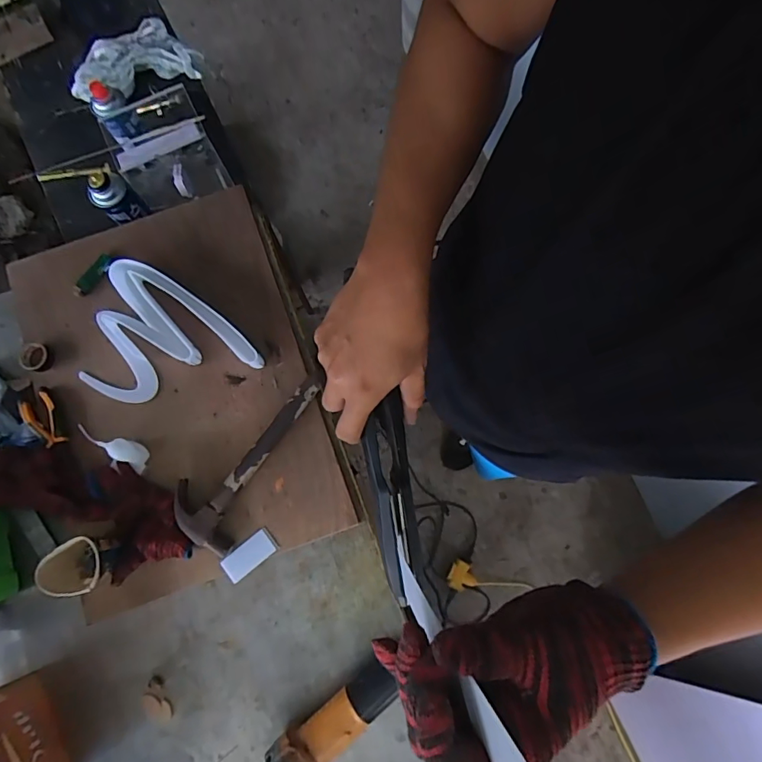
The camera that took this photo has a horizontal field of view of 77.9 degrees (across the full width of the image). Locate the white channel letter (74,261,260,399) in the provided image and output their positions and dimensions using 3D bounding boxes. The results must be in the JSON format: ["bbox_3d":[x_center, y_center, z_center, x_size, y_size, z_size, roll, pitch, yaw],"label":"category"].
[{"bbox_3d":[-0.321,-0.056,0.732,0.275,0.032,0.213,18,80,4],"label":"white channel letter"}]

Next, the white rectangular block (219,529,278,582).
[{"bbox_3d":[-0.195,0.256,0.694,0.082,0.010,0.042,-37,81,-7],"label":"white rectangular block"}]

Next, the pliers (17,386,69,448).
[{"bbox_3d":[-0.518,0.058,0.724,0.048,0.018,0.091,-32,80,-5],"label":"pliers"}]

